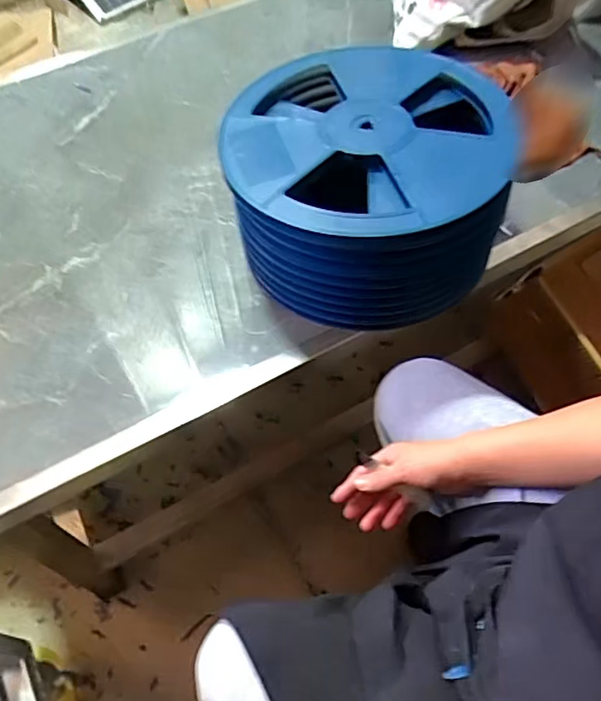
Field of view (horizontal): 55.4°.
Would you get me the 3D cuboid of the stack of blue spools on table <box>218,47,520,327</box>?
[{"bbox_3d":[0.058,-0.190,0.687,0.272,0.175,0.290,-6,56,0],"label":"stack of blue spools on table"}]

